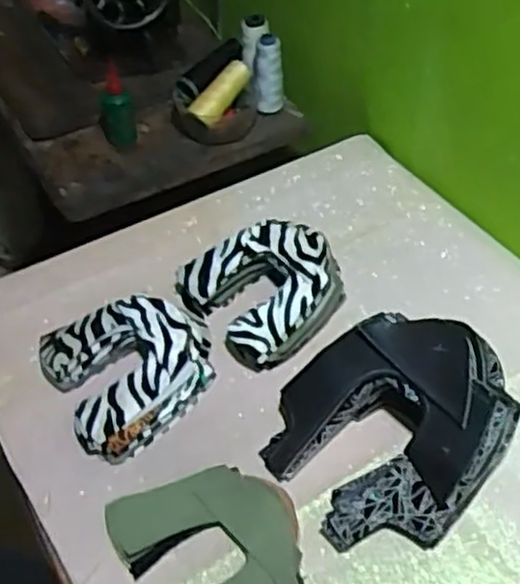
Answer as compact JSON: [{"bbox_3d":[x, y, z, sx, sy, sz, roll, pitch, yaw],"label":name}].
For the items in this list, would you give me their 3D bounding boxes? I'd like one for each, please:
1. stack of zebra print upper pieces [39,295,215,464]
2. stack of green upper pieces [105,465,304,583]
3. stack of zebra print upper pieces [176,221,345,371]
[{"bbox_3d":[-0.131,0.072,0.763,0.164,0.051,0.169,-25,50,-21],"label":"stack of zebra print upper pieces"},{"bbox_3d":[-0.039,0.225,0.625,0.146,0.029,0.164,-17,48,-15],"label":"stack of green upper pieces"},{"bbox_3d":[0.006,-0.008,0.820,0.153,0.070,0.162,-26,51,-22],"label":"stack of zebra print upper pieces"}]

